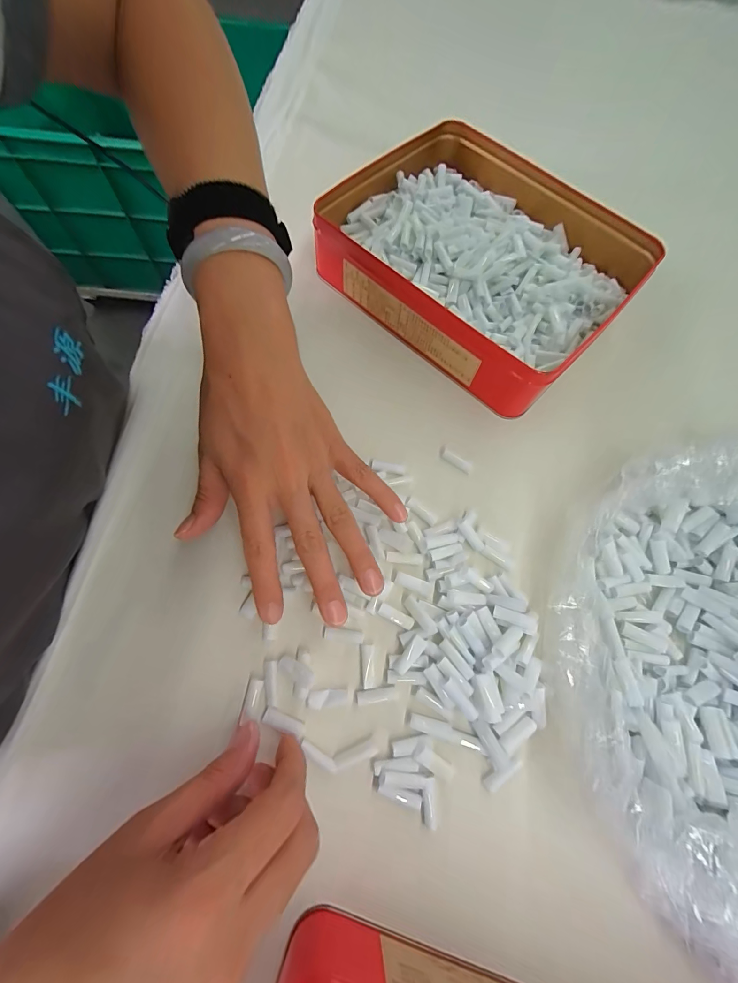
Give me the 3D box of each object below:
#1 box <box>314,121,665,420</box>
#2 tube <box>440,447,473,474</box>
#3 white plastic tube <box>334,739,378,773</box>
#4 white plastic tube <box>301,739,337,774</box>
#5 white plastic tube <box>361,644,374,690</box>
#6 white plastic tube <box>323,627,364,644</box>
[{"bbox_3d":[0.102,-0.210,0.322,0.254,0.057,0.207,43,79,13],"label":"box"},{"bbox_3d":[0.068,-0.024,0.286,0.028,0.008,0.008,30,77,10],"label":"tube"},{"bbox_3d":[-0.008,0.157,0.218,0.027,0.006,0.008,-23,74,-5],"label":"white plastic tube"},{"bbox_3d":[-0.030,0.158,0.217,0.024,0.005,0.006,30,77,10],"label":"white plastic tube"},{"bbox_3d":[-0.001,0.113,0.235,0.008,0.005,0.026,-3,73,1],"label":"white plastic tube"},{"bbox_3d":[-0.017,0.095,0.240,0.027,0.004,0.008,7,74,4],"label":"white plastic tube"}]

